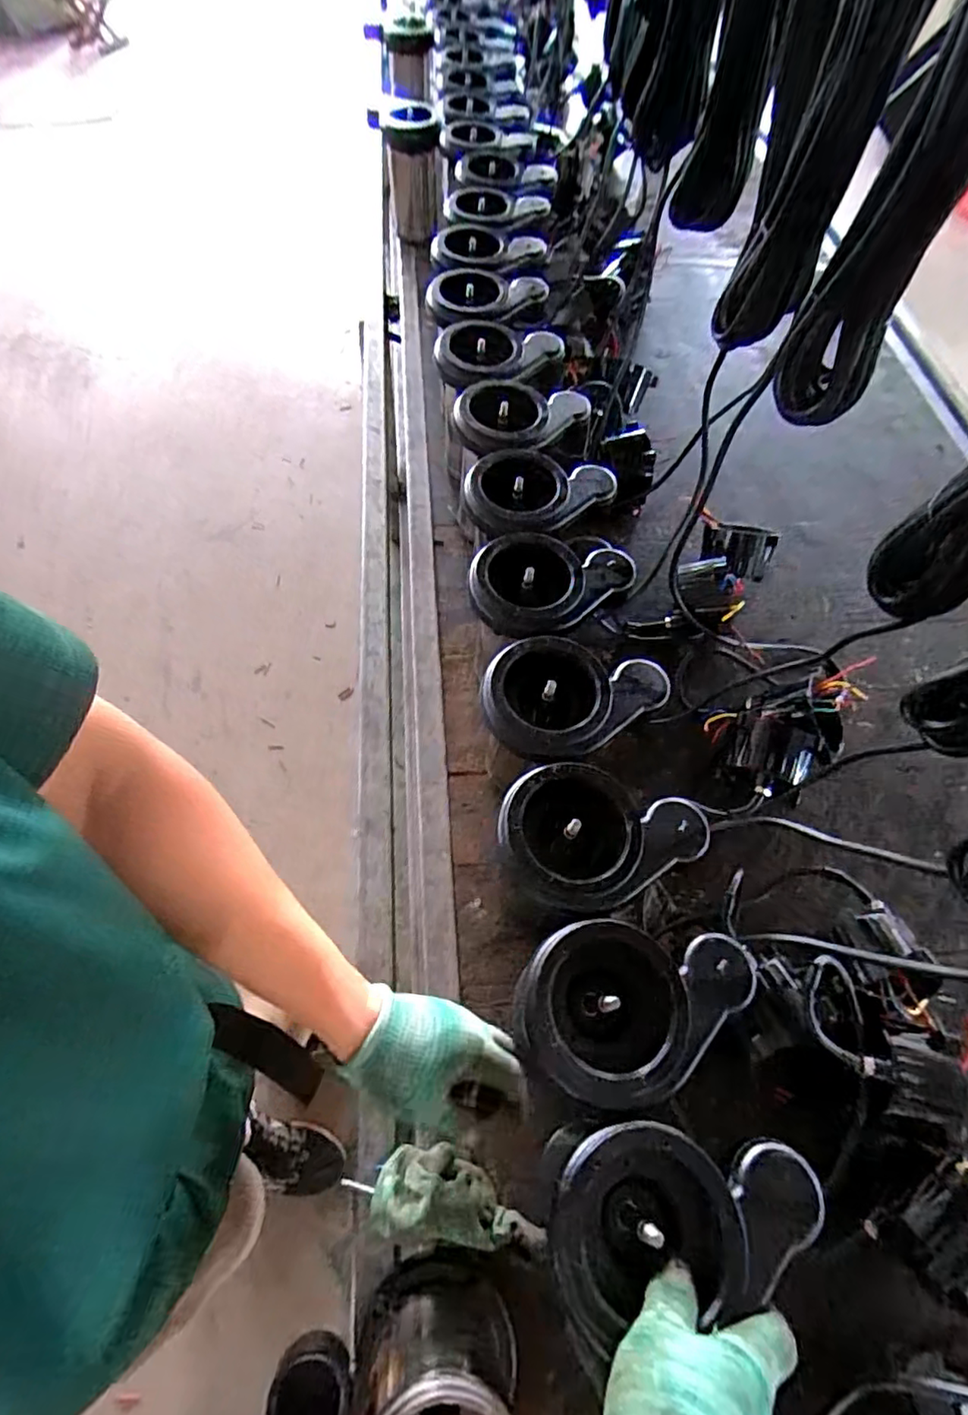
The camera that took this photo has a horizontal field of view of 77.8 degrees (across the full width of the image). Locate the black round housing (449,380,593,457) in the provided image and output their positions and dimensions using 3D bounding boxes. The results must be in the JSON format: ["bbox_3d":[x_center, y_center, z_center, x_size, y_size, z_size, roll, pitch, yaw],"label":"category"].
[{"bbox_3d":[0.043,-0.348,0.727,0.154,0.039,0.126,12,61,3],"label":"black round housing"}]

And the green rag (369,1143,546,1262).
[{"bbox_3d":[-0.018,0.393,0.482,0.137,0.056,0.058,11,61,2],"label":"green rag"}]

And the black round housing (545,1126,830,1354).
[{"bbox_3d":[0.123,0.319,0.390,0.164,0.065,0.100,-10,63,-9],"label":"black round housing"}]

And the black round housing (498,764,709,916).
[{"bbox_3d":[0.093,0.119,0.502,0.161,0.071,0.110,17,62,5],"label":"black round housing"}]

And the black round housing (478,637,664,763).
[{"bbox_3d":[0.075,-0.008,0.572,0.161,0.066,0.126,-33,69,-19],"label":"black round housing"}]

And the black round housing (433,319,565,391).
[{"bbox_3d":[0.019,-0.457,0.787,0.167,0.033,0.127,5,61,-1],"label":"black round housing"}]

